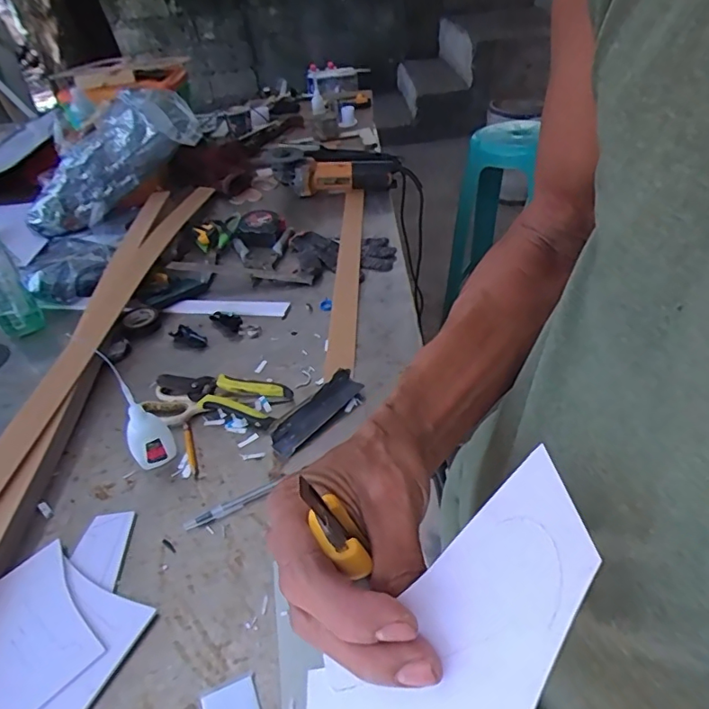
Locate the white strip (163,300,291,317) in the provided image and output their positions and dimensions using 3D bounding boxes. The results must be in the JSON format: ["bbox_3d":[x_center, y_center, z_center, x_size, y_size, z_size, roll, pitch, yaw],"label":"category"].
[{"bbox_3d":[-0.202,-0.074,0.830,0.193,0.008,0.038,1,40,8],"label":"white strip"}]

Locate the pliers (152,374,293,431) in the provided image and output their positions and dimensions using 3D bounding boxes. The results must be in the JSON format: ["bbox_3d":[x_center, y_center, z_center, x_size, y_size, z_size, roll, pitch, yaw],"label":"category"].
[{"bbox_3d":[-0.168,0.049,0.660,0.168,0.025,0.060,10,42,18],"label":"pliers"}]

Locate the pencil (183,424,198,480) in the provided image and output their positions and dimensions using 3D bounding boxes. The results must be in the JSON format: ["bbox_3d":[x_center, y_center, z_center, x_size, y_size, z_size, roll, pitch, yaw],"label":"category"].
[{"bbox_3d":[-0.189,0.109,0.604,0.009,0.006,0.088,-18,41,-15],"label":"pencil"}]

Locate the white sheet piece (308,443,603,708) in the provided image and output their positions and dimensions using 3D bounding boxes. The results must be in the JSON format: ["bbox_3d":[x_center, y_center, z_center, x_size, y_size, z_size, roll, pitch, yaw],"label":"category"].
[{"bbox_3d":[0.031,0.115,0.193,0.062,0.004,0.167,31,80,36],"label":"white sheet piece"}]

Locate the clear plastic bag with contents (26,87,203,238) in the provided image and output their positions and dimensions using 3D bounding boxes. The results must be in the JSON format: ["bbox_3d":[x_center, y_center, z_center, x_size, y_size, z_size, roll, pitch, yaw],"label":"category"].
[{"bbox_3d":[-0.503,-0.396,1.079,0.400,0.151,0.146,-45,48,-5],"label":"clear plastic bag with contents"}]

